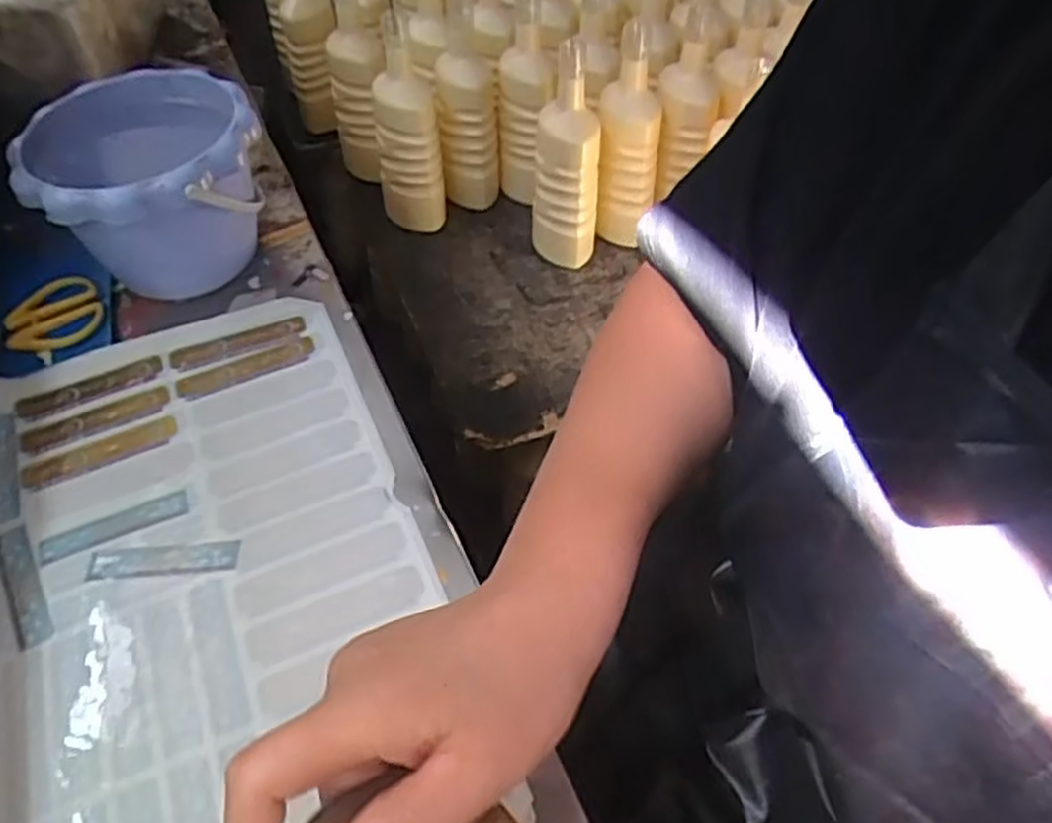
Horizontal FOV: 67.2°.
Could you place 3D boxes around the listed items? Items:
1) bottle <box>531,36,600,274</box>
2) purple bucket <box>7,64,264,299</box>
[{"bbox_3d":[0.044,-0.268,0.870,0.065,0.237,0.059,-8,50,-7],"label":"bottle"},{"bbox_3d":[-0.257,-0.149,0.549,0.150,0.111,0.144,0,49,0],"label":"purple bucket"}]

